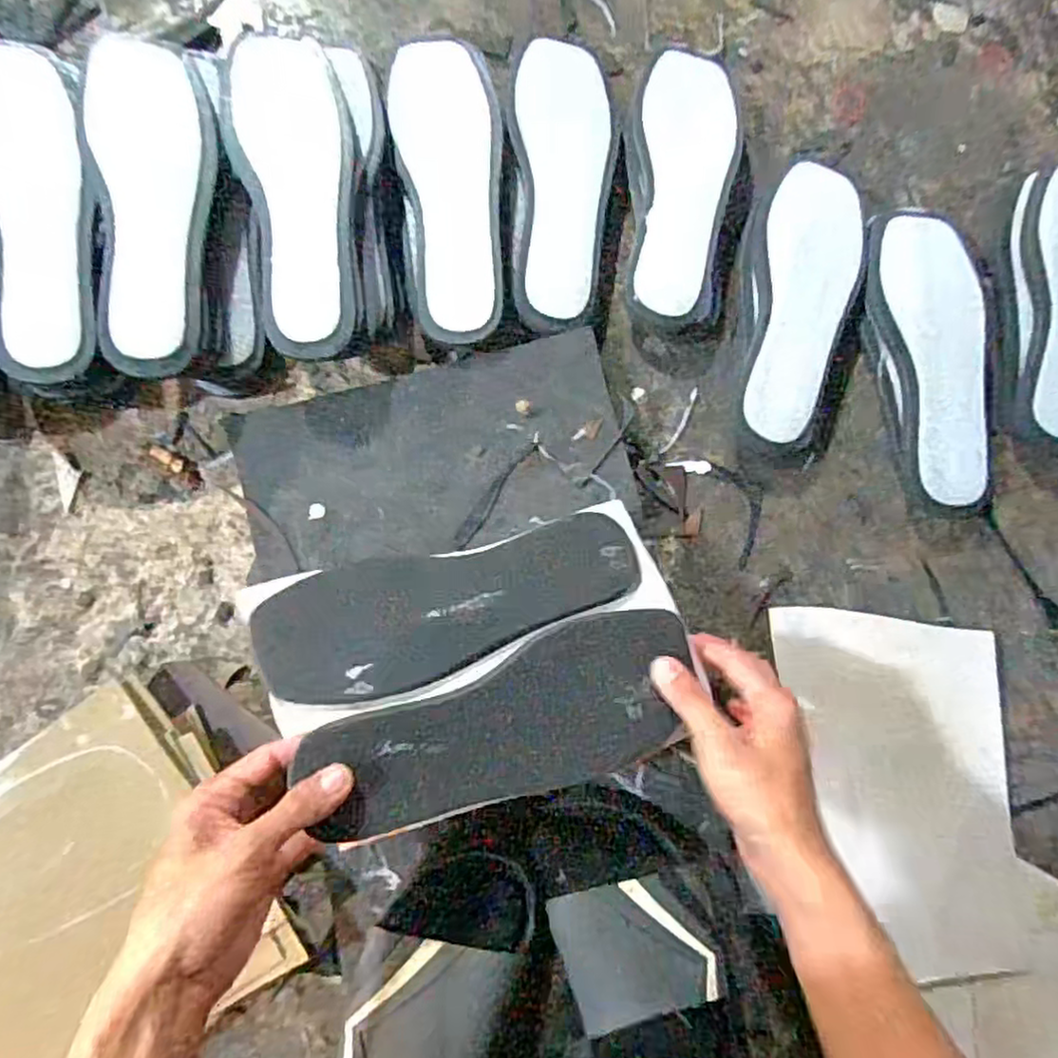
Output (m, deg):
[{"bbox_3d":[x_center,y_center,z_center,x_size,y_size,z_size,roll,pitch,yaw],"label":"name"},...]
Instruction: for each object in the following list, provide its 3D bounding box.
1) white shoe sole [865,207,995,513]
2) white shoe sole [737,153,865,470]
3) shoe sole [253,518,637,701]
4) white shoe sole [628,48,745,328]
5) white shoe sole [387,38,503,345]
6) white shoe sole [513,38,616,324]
[{"bbox_3d":[0.327,-0.138,0.556,0.084,0.032,0.248,-6,81,-2],"label":"white shoe sole"},{"bbox_3d":[0.218,-0.175,0.559,0.093,0.043,0.247,6,81,0],"label":"white shoe sole"},{"bbox_3d":[-0.047,0.052,0.450,0.247,0.007,0.084,-12,74,-12],"label":"shoe sole"},{"bbox_3d":[0.121,-0.284,0.577,0.086,0.035,0.239,11,81,0],"label":"white shoe sole"},{"bbox_3d":[-0.059,-0.271,0.539,0.081,0.022,0.239,-8,81,-2],"label":"white shoe sole"},{"bbox_3d":[0.025,-0.280,0.548,0.077,0.012,0.236,4,81,-1],"label":"white shoe sole"}]

